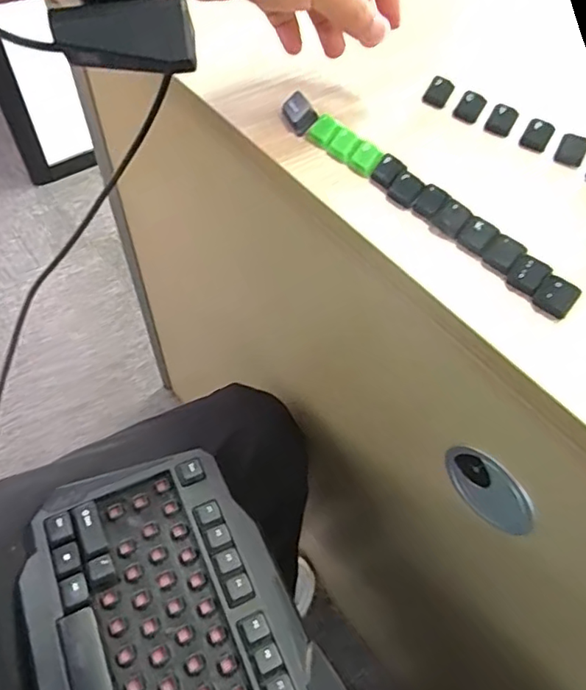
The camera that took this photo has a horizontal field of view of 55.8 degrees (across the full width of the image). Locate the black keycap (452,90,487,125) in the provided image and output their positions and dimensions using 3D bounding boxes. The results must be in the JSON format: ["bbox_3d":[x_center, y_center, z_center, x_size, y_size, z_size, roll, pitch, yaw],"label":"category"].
[{"bbox_3d":[0.121,-0.163,0.378,0.019,0.015,0.013,22,56,12],"label":"black keycap"}]

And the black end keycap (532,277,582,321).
[{"bbox_3d":[0.133,-0.024,0.280,0.018,0.014,0.012,35,60,20],"label":"black end keycap"}]

